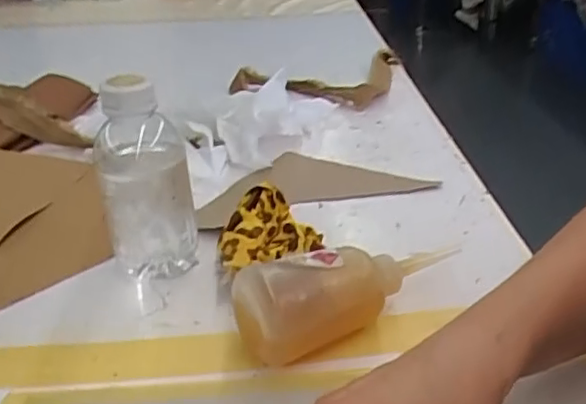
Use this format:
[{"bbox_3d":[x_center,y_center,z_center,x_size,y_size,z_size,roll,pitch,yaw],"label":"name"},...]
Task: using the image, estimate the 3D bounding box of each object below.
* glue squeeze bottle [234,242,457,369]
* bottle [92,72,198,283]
[{"bbox_3d":[0.043,0.053,0.433,0.166,0.065,0.049,-19,31,-27],"label":"glue squeeze bottle"},{"bbox_3d":[-0.115,-0.019,0.486,0.066,0.157,0.080,-9,28,-11],"label":"bottle"}]

